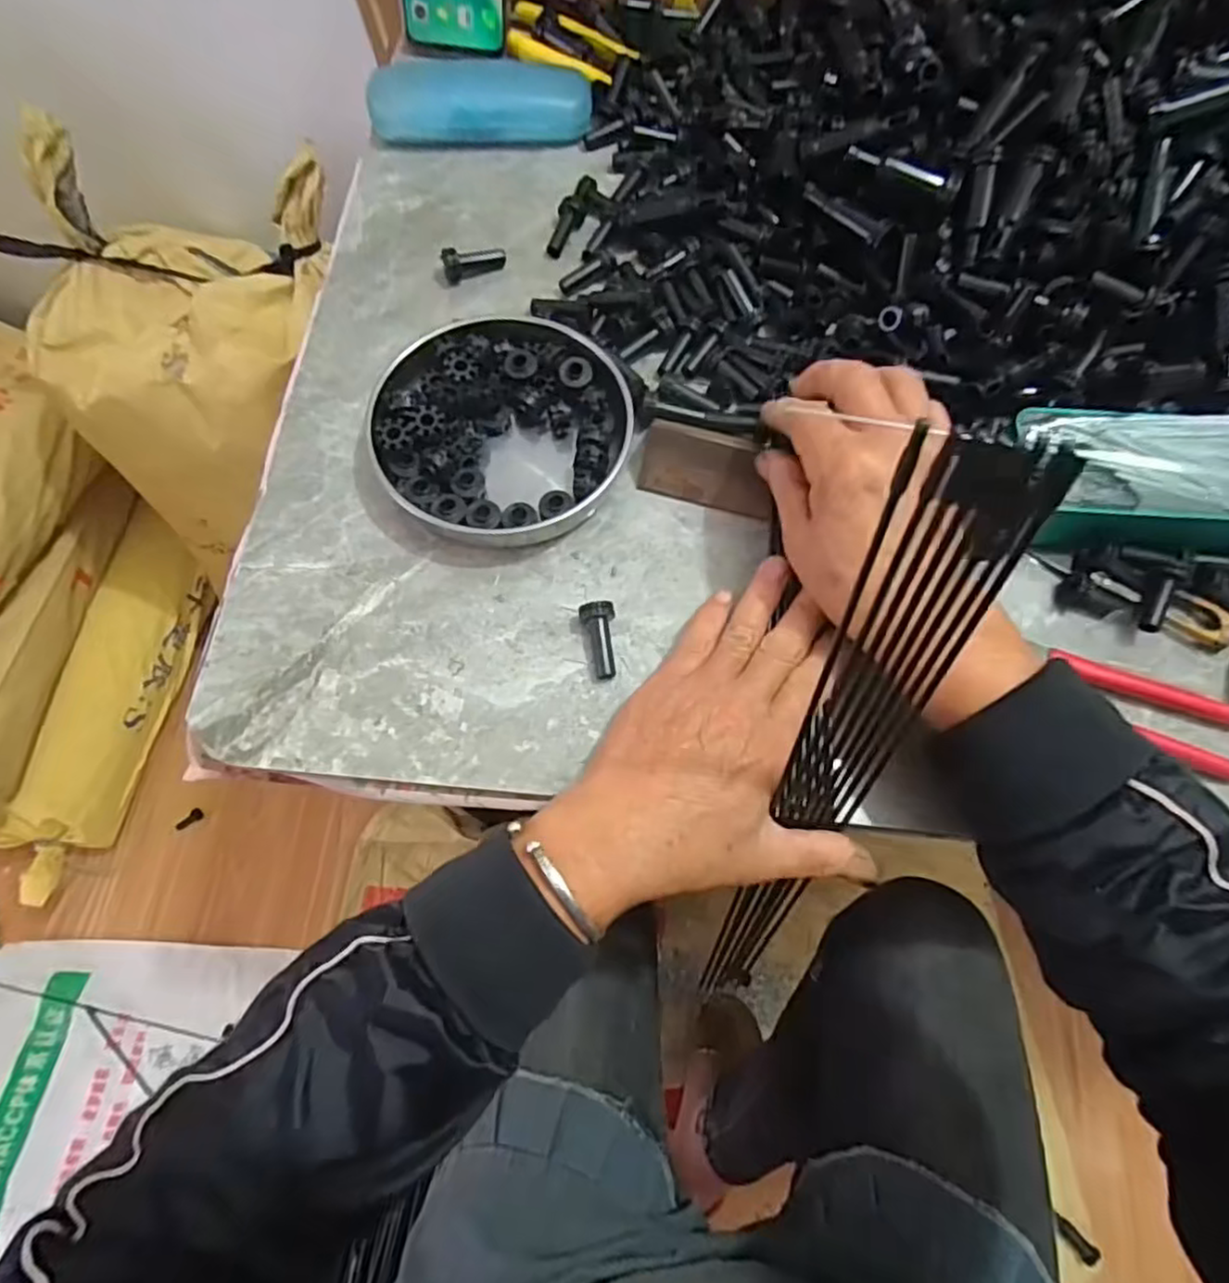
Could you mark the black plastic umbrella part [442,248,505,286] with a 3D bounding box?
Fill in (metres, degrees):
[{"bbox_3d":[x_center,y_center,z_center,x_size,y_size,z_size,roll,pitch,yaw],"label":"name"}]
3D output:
[{"bbox_3d":[-0.087,-0.238,0.437,0.039,0.016,0.012,-16,71,-7],"label":"black plastic umbrella part"}]

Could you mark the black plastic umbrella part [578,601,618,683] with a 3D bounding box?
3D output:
[{"bbox_3d":[-0.006,-0.001,0.359,0.017,0.011,0.040,-12,70,-6],"label":"black plastic umbrella part"}]

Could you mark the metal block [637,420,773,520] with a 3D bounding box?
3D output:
[{"bbox_3d":[0.052,-0.094,0.381,0.072,0.006,0.038,15,113,5],"label":"metal block"}]

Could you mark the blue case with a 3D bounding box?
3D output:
[{"bbox_3d":[-0.090,-0.367,0.478,0.144,0.030,0.048,-3,70,-3],"label":"blue case"}]

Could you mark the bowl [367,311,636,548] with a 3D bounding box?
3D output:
[{"bbox_3d":[-0.062,-0.118,0.385,0.133,0.021,0.128,0,70,-1],"label":"bowl"}]

